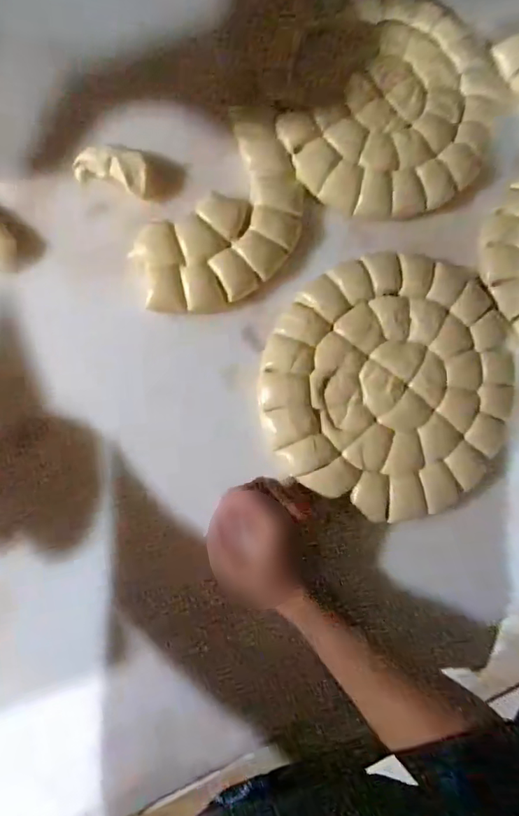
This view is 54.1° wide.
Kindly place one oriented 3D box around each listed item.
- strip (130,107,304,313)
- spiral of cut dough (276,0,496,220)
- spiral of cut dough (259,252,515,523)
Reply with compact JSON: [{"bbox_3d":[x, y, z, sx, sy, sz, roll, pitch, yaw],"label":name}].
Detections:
[{"bbox_3d":[-0.028,-0.191,0.527,0.125,0.016,0.226,35,82,0],"label":"strip"},{"bbox_3d":[0.150,-0.339,0.549,0.226,0.029,0.266,25,82,-2],"label":"spiral of cut dough"},{"bbox_3d":[0.138,-0.033,0.523,0.253,0.018,0.268,1,83,-5],"label":"spiral of cut dough"}]

